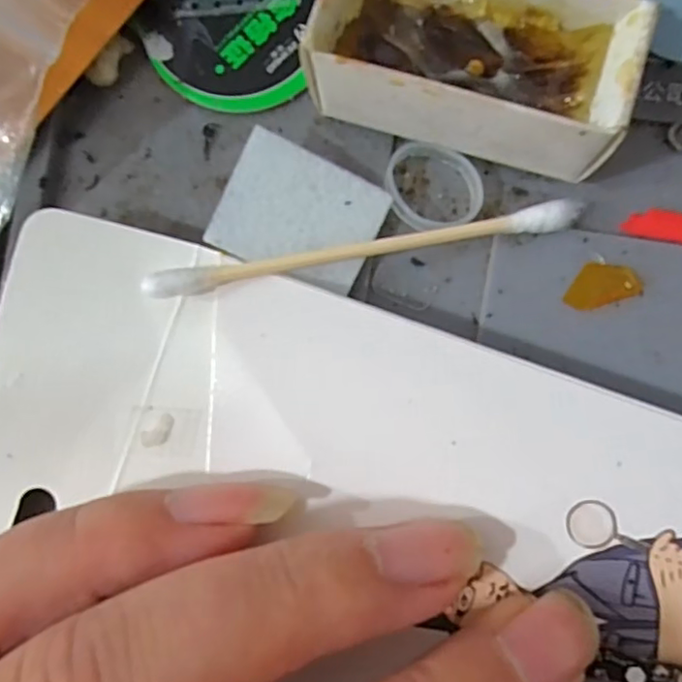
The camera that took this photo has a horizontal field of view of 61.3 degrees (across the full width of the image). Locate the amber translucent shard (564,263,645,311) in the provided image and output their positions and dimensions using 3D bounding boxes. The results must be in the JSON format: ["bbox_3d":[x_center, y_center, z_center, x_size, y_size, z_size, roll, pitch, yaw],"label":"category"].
[{"bbox_3d":[0.044,-0.010,0.097,0.012,0.004,0.007,-18,85,4],"label":"amber translucent shard"}]

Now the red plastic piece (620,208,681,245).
[{"bbox_3d":[0.055,-0.020,0.097,0.013,0.004,0.005,14,88,6],"label":"red plastic piece"}]

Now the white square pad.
[{"bbox_3d":[-0.007,-0.021,0.099,0.026,0.004,0.020,25,93,-9],"label":"white square pad"}]

